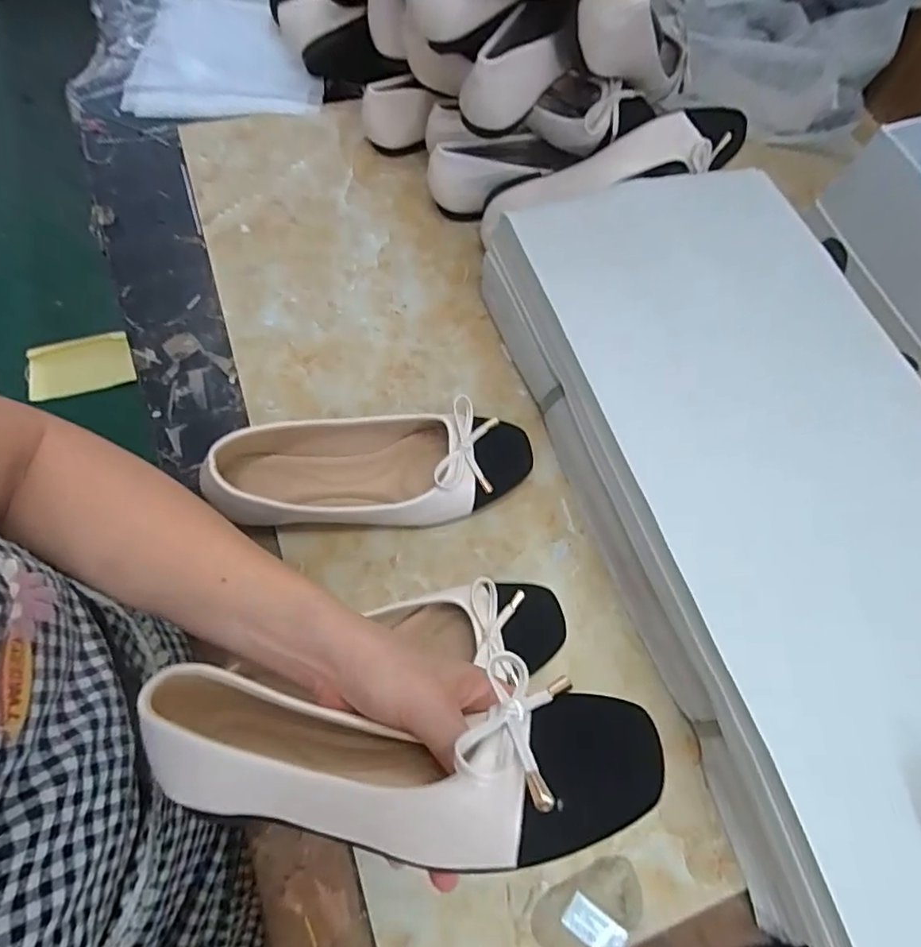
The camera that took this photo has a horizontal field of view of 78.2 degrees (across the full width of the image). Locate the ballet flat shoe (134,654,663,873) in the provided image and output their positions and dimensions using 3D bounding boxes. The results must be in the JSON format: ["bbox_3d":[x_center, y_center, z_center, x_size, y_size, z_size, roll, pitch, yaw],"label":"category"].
[{"bbox_3d":[-0.035,0.127,0.256,0.231,0.077,0.073,-6,68,20],"label":"ballet flat shoe"}]

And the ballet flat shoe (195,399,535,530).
[{"bbox_3d":[-0.062,-0.005,0.430,0.228,0.072,0.084,-6,69,-7],"label":"ballet flat shoe"}]

